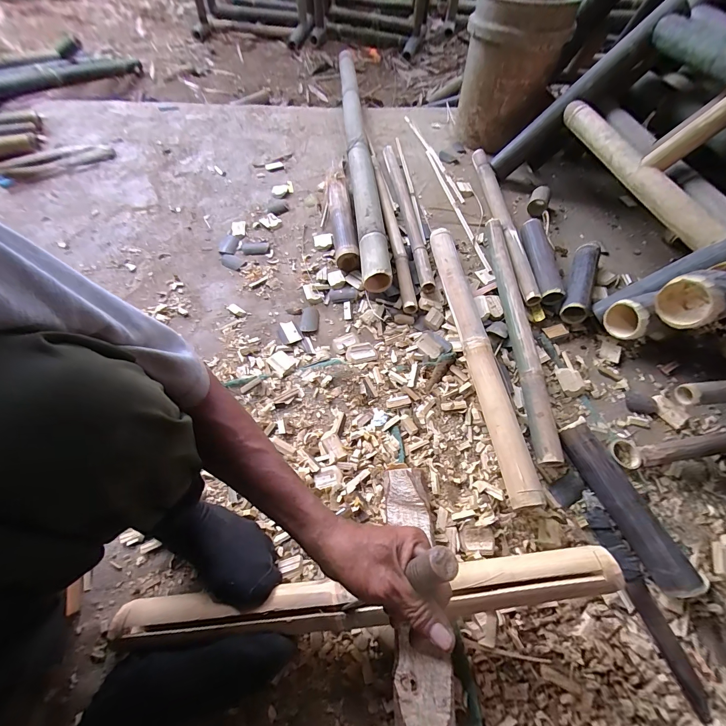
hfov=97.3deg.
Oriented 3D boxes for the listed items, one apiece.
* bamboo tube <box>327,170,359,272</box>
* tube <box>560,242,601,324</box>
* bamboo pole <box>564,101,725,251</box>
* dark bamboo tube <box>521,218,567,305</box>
[{"bbox_3d":[-0.062,-0.409,0.899,0.063,0.069,0.368,-6,61,-5],"label":"bamboo tube"},{"bbox_3d":[0.542,-0.207,0.799,0.056,0.058,0.260,24,63,12],"label":"tube"},{"bbox_3d":[0.638,-0.472,0.766,0.046,0.061,0.553,-11,61,-7],"label":"bamboo pole"},{"bbox_3d":[0.456,-0.264,0.827,0.058,0.056,0.259,3,61,0],"label":"dark bamboo tube"}]

